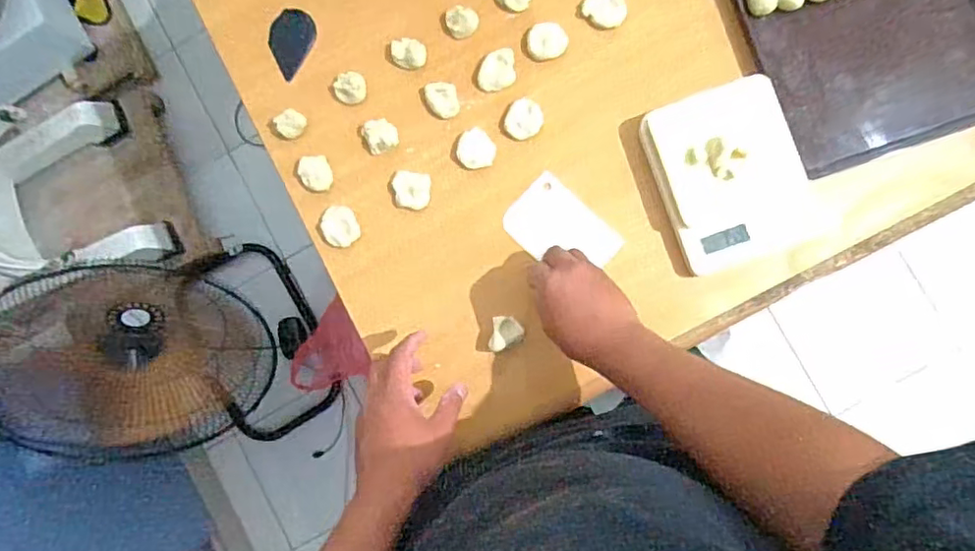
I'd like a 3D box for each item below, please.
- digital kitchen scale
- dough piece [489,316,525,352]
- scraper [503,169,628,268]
[{"bbox_3d":[0.246,-0.101,0.605,0.136,0.036,0.173,-20,86,4],"label":"digital kitchen scale"},{"bbox_3d":[0.020,0.061,0.620,0.032,0.024,0.036,9,88,6],"label":"dough piece"},{"bbox_3d":[0.078,-0.046,0.640,0.113,0.005,0.076,44,95,4],"label":"scraper"}]

